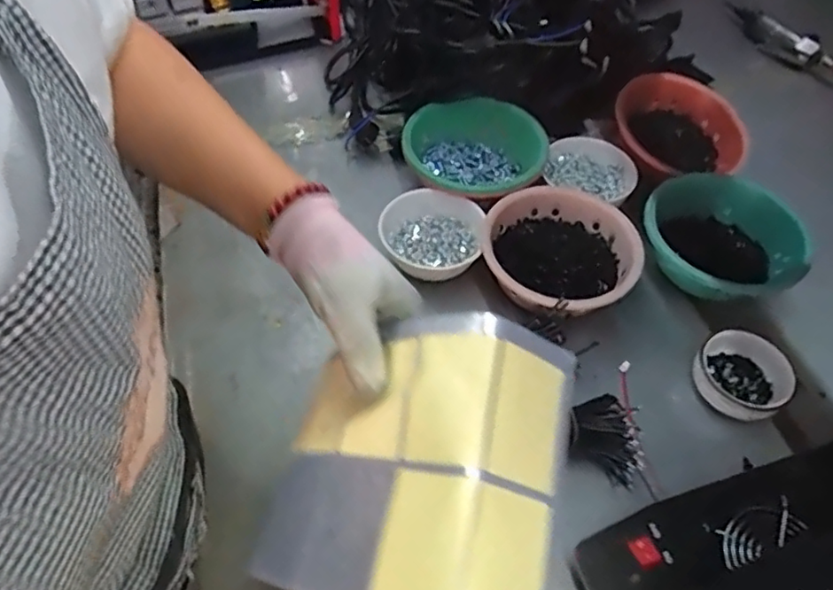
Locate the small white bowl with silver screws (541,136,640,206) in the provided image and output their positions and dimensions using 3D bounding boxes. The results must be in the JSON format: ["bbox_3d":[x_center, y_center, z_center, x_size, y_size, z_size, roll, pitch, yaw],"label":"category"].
[{"bbox_3d":[0.230,-0.168,0.816,0.115,0.031,0.094,16,55,10],"label":"small white bowl with silver screws"}]

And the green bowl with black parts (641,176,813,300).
[{"bbox_3d":[0.359,-0.064,0.755,0.170,0.070,0.195,-27,59,-20],"label":"green bowl with black parts"}]

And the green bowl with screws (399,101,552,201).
[{"bbox_3d":[0.069,-0.190,0.832,0.170,0.069,0.160,1,53,-1],"label":"green bowl with screws"}]

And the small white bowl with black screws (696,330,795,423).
[{"bbox_3d":[0.342,0.087,0.656,0.090,0.040,0.093,1,53,-1],"label":"small white bowl with black screws"}]

